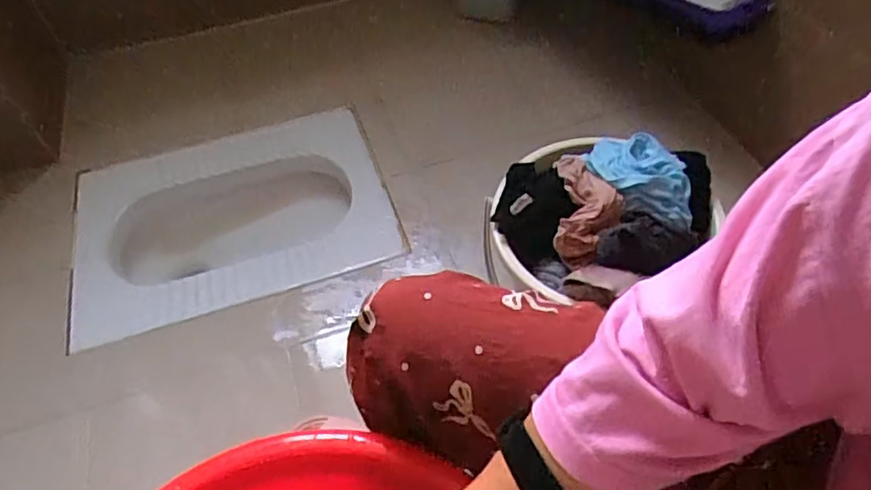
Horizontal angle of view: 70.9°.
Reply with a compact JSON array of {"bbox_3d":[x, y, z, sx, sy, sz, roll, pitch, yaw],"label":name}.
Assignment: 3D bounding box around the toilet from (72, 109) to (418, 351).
[{"bbox_3d":[-0.374,-0.032,1.168,0.569,0.185,0.399,-15,52,-8],"label":"toilet"}]

